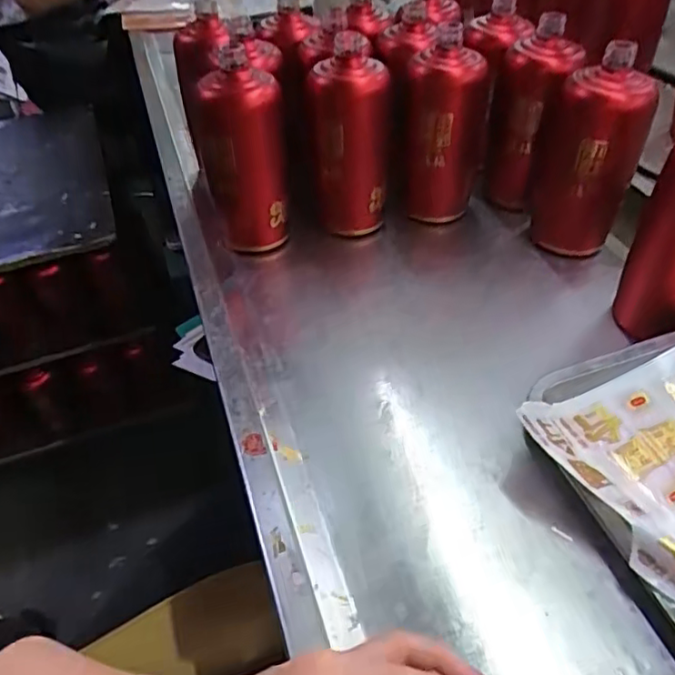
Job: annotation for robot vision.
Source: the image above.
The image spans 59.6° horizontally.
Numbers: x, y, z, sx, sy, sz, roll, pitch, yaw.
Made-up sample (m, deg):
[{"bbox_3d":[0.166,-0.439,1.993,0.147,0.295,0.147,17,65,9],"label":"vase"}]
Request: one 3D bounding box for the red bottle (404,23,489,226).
[{"bbox_3d":[0.107,-0.212,0.615,0.078,0.171,0.072,12,47,17],"label":"red bottle"}]

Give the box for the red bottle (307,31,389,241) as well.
[{"bbox_3d":[0.014,-0.220,0.627,0.074,0.179,0.079,1,45,7],"label":"red bottle"}]

